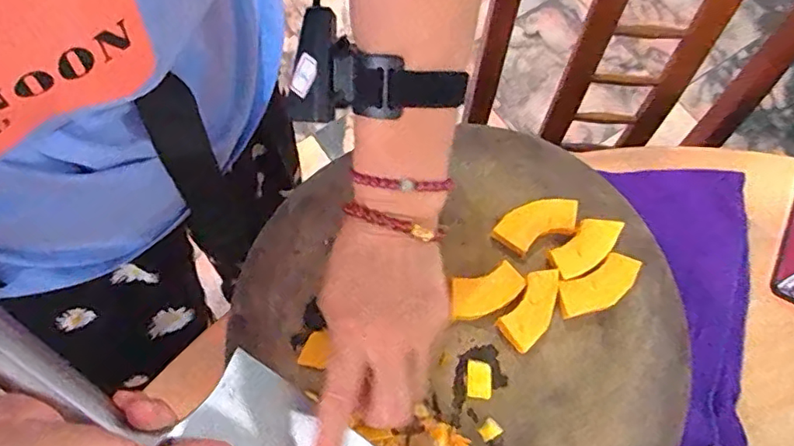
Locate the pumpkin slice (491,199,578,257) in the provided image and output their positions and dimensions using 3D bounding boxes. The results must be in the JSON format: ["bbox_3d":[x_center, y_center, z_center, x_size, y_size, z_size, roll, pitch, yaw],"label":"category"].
[{"bbox_3d":[0.113,0.001,0.469,0.068,0.009,0.036,-22,72,4],"label":"pumpkin slice"}]

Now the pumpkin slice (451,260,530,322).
[{"bbox_3d":[0.070,0.054,0.456,0.060,0.009,0.032,-19,72,-9],"label":"pumpkin slice"}]

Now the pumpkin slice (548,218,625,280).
[{"bbox_3d":[0.153,0.019,0.462,0.062,0.013,0.032,-38,76,-15],"label":"pumpkin slice"}]

